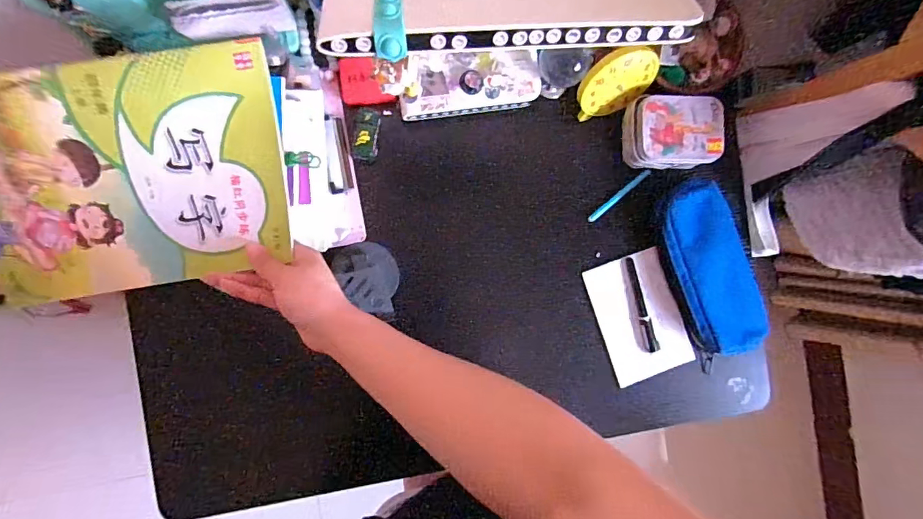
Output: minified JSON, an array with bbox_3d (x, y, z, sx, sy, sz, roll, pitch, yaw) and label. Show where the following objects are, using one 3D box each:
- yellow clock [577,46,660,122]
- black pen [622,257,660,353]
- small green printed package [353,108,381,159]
[{"bbox_3d":[0.186,-0.213,0.557,0.094,0.095,0.024,-20,63,3],"label":"yellow clock"},{"bbox_3d":[0.232,0.058,0.606,0.015,0.009,0.124,-16,91,-6],"label":"black pen"},{"bbox_3d":[-0.114,-0.154,0.556,0.029,0.012,0.061,5,89,-7],"label":"small green printed package"}]

